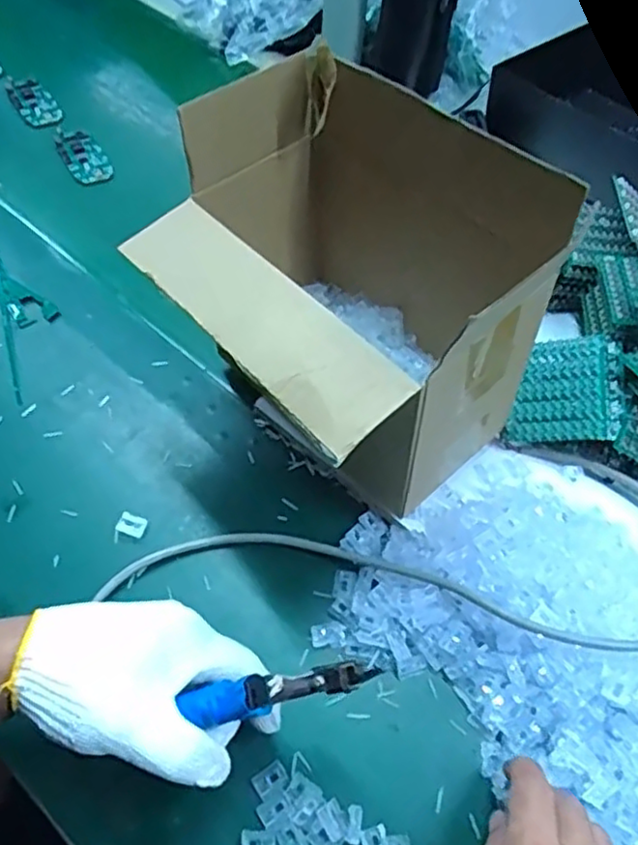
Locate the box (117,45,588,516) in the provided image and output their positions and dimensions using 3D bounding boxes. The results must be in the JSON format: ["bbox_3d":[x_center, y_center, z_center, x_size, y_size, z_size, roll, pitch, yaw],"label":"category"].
[{"bbox_3d":[0.027,-0.090,0.496,0.251,0.210,0.246,-36,66,-22],"label":"box"}]

